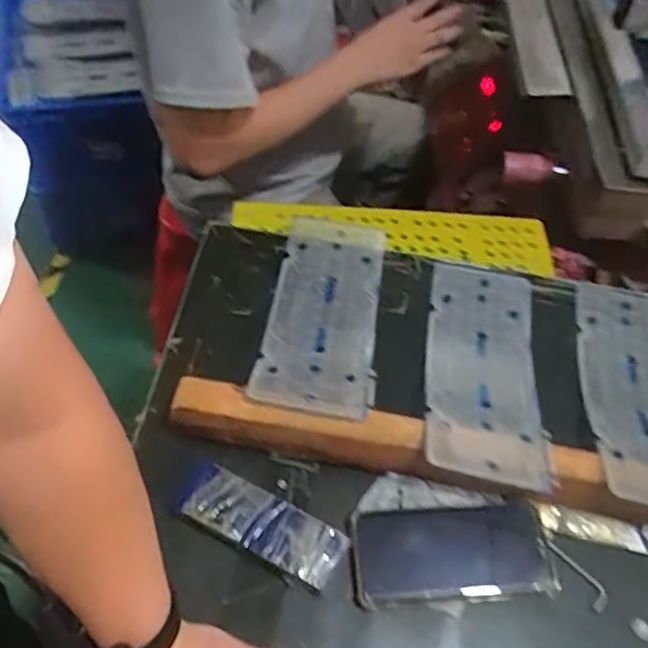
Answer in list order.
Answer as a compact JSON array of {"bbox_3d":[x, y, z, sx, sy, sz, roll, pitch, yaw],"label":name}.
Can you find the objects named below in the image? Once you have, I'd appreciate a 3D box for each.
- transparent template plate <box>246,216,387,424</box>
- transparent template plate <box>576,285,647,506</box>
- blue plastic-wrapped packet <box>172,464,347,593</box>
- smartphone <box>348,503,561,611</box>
[{"bbox_3d":[0.002,-0.019,0.662,0.110,0.017,0.285,6,46,4],"label":"transparent template plate"},{"bbox_3d":[0.315,0.062,0.630,0.112,0.038,0.271,11,53,4],"label":"transparent template plate"},{"bbox_3d":[-0.052,0.167,0.526,0.137,0.026,0.047,24,55,14],"label":"blue plastic-wrapped packet"},{"bbox_3d":[0.103,0.188,0.523,0.160,0.008,0.075,-2,61,-4],"label":"smartphone"}]

